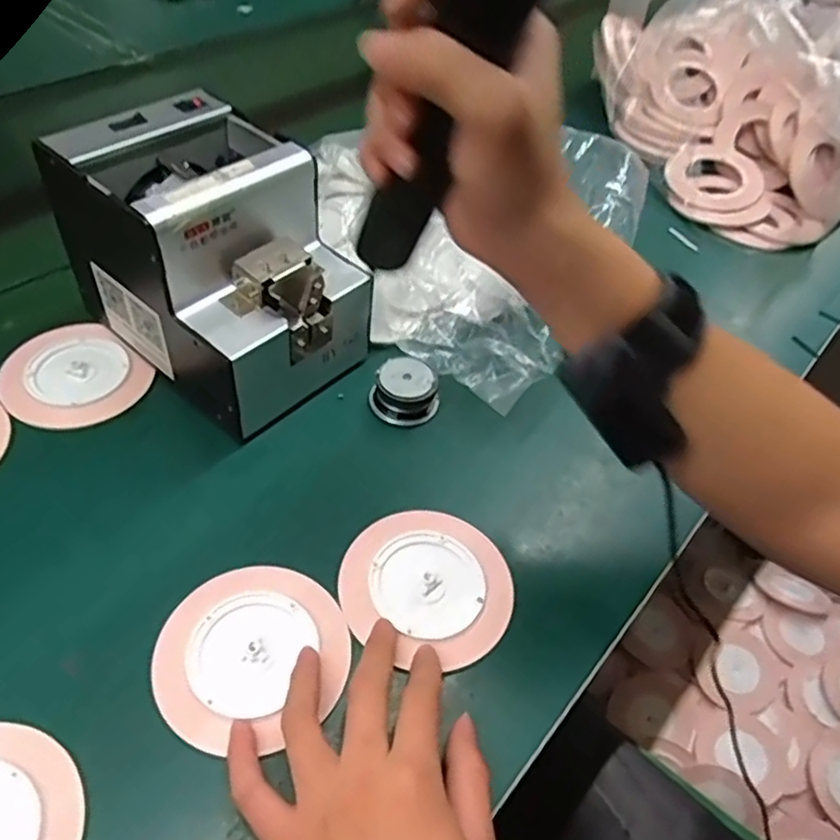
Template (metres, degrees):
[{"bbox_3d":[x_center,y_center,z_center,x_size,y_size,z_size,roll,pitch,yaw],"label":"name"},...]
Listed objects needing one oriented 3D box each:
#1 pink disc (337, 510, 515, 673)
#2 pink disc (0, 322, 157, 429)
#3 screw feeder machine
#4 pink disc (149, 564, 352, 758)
[{"bbox_3d":[0.005,0.097,0.402,0.098,0.008,0.094,3,49,-4],"label":"pink disc"},{"bbox_3d":[-0.246,-0.031,0.479,0.096,0.008,0.088,3,49,-4],"label":"pink disc"},{"bbox_3d":[-0.133,-0.106,0.466,0.171,0.146,0.127,35,54,22],"label":"screw feeder machine"},{"bbox_3d":[-0.090,0.126,0.365,0.095,0.007,0.099,3,49,-4],"label":"pink disc"}]

